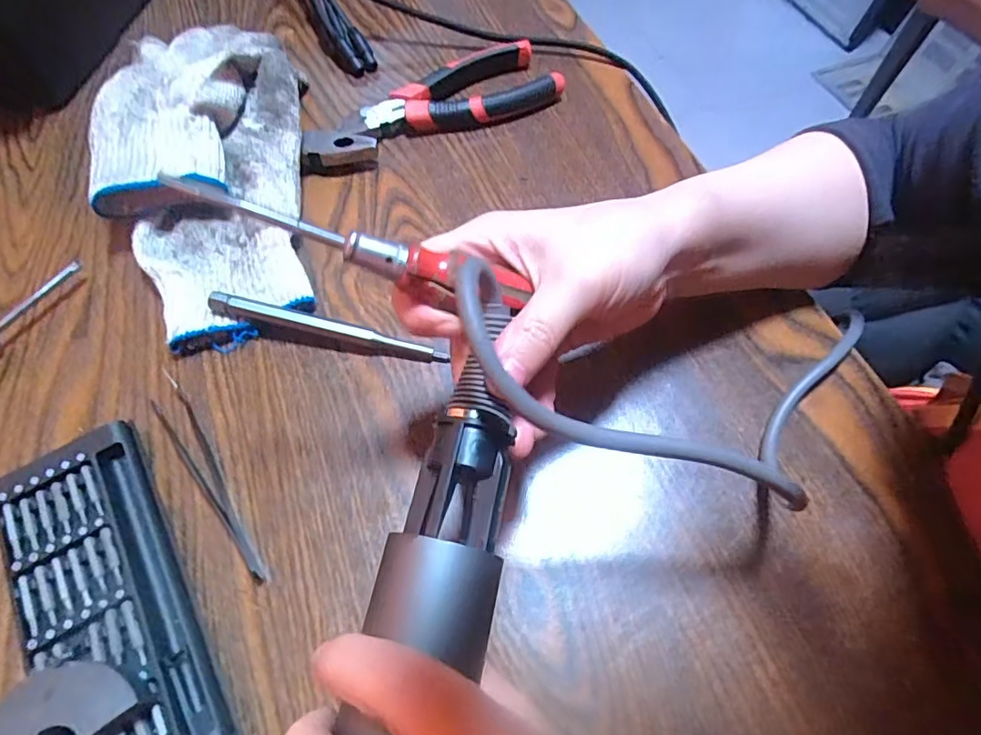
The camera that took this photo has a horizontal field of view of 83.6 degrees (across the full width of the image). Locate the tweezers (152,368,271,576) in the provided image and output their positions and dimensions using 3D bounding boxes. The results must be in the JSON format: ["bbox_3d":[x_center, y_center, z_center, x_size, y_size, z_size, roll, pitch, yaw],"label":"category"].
[{"bbox_3d":[-0.140,0.052,0.267,0.016,0.004,0.117,-31,66,-16],"label":"tweezers"}]

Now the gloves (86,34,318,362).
[{"bbox_3d":[-0.175,-0.125,0.333,0.120,0.056,0.239,-7,61,-4],"label":"gloves"}]

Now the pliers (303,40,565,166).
[{"bbox_3d":[-0.043,-0.187,0.391,0.186,0.025,0.055,-21,63,-11],"label":"pliers"}]

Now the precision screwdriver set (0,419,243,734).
[{"bbox_3d":[-0.161,0.100,0.232,0.062,0.016,0.153,-29,65,-15],"label":"precision screwdriver set"}]

